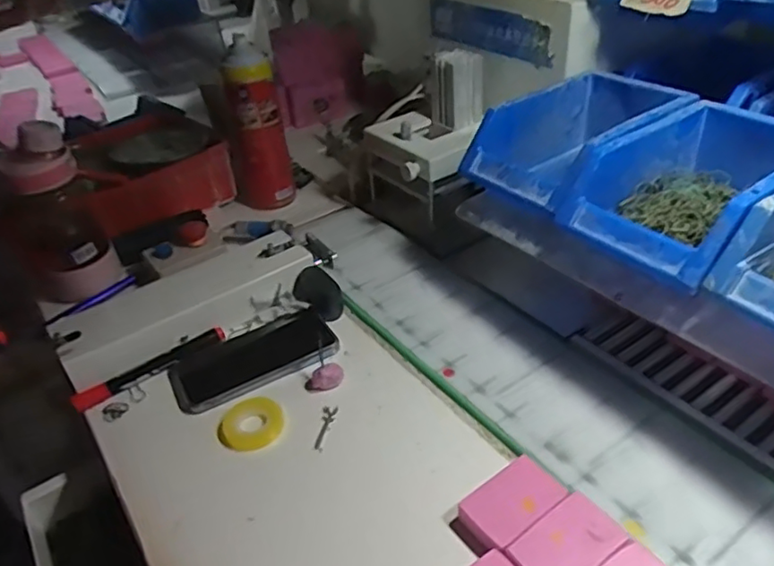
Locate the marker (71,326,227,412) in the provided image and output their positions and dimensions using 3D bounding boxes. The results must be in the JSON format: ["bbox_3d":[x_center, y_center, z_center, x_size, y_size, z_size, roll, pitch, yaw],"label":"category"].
[{"bbox_3d":[-0.218,0.079,0.574,0.142,0.017,0.012,-26,41,-25],"label":"marker"}]

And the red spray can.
[{"bbox_3d":[-0.179,-0.206,0.823,0.078,0.206,0.070,-14,37,-11],"label":"red spray can"}]

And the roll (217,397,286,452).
[{"bbox_3d":[-0.114,0.117,0.518,0.051,0.010,0.048,-4,36,3],"label":"roll"}]

